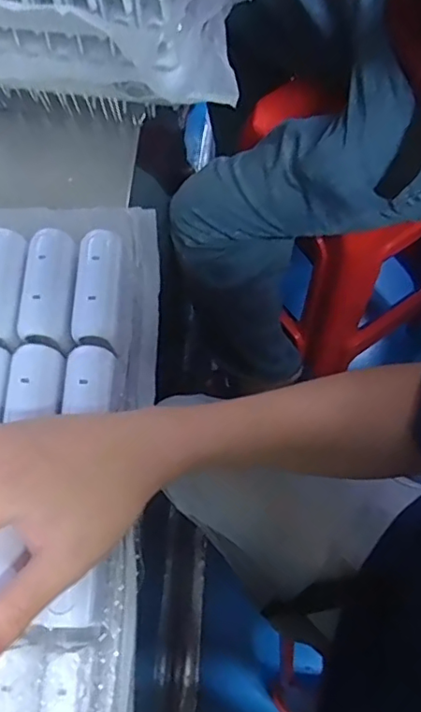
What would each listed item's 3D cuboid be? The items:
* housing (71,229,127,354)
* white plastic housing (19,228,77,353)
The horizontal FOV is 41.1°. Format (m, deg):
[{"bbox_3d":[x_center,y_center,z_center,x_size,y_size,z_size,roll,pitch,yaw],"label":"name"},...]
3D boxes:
[{"bbox_3d":[-0.071,-0.044,0.371,0.031,0.028,0.078,0,68,3],"label":"housing"},{"bbox_3d":[-0.105,-0.045,0.363,0.031,0.016,0.081,-5,67,1],"label":"white plastic housing"}]

